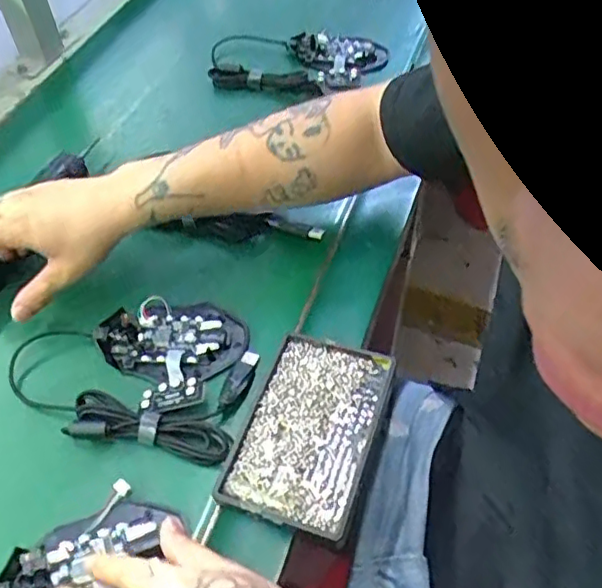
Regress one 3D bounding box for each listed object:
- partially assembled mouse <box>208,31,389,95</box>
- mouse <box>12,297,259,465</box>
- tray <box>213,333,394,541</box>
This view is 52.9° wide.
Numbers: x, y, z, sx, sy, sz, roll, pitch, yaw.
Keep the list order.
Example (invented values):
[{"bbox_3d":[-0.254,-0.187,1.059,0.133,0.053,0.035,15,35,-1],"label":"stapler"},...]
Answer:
[{"bbox_3d":[-0.001,-0.279,0.731,0.210,0.029,0.113,-7,54,-1],"label":"partially assembled mouse"},{"bbox_3d":[-0.130,0.057,0.471,0.177,0.028,0.124,6,54,8],"label":"mouse"},{"bbox_3d":[0.007,0.095,0.431,0.088,0.013,0.138,15,56,14],"label":"tray"}]

